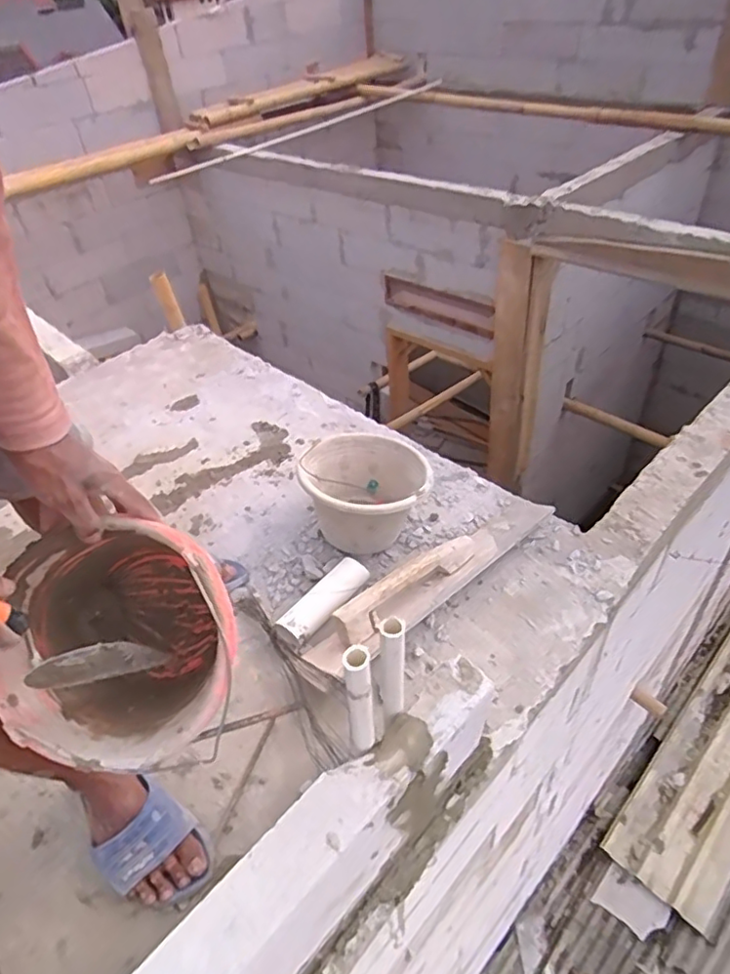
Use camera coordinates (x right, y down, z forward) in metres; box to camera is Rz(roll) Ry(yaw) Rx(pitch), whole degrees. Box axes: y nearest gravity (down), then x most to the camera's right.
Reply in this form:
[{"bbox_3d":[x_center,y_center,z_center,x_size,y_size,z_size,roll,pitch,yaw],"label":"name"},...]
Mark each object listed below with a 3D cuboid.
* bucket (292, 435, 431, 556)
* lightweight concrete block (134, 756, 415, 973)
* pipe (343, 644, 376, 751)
[{"bbox_3d":[0.007,0.016,1.171,0.233,0.181,0.238,-3,42,3],"label":"bucket"},{"bbox_3d":[-0.110,0.474,0.647,0.078,0.166,0.374,31,53,33],"label":"lightweight concrete block"},{"bbox_3d":[-0.003,0.232,0.636,0.026,0.200,0.021,-11,42,-6],"label":"pipe"}]

